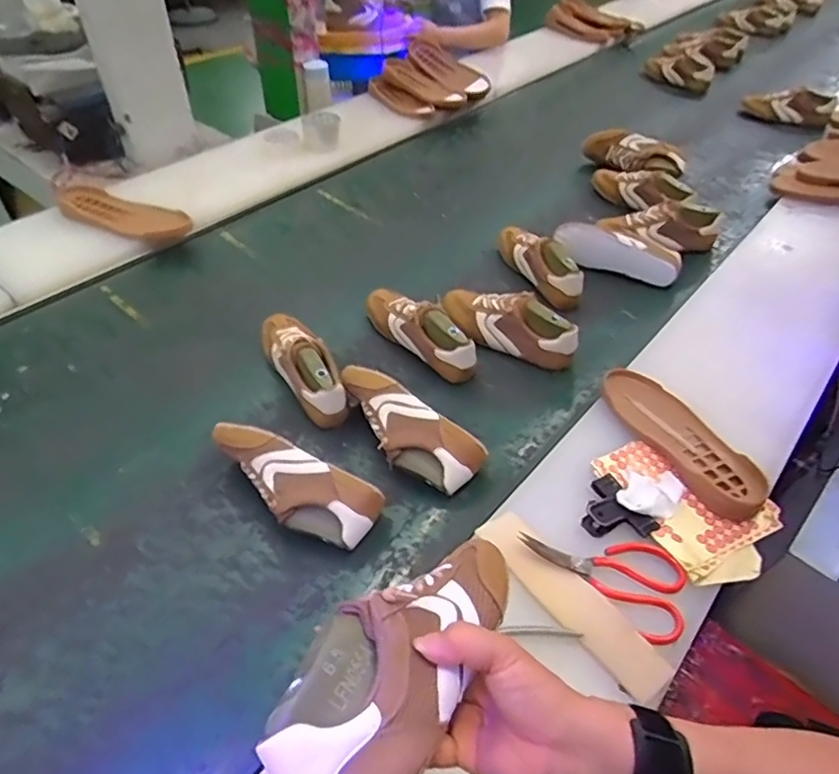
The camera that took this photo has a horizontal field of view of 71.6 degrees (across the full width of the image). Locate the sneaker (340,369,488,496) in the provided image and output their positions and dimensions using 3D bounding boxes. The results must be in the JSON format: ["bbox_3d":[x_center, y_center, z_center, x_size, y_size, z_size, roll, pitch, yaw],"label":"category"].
[{"bbox_3d":[-0.023,0.059,0.810,0.234,0.072,0.081,32,52,25],"label":"sneaker"}]

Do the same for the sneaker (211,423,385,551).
[{"bbox_3d":[-0.166,0.129,0.742,0.233,0.077,0.082,22,49,17],"label":"sneaker"}]

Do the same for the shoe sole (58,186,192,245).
[{"bbox_3d":[-0.599,-0.342,1.171,0.286,0.045,0.093,12,48,8],"label":"shoe sole"}]

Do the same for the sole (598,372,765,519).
[{"bbox_3d":[0.348,0.064,0.773,0.093,0.024,0.249,-21,51,-22],"label":"sole"}]

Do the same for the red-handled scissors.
[{"bbox_3d":[0.217,0.196,0.653,0.179,0.014,0.104,35,53,26],"label":"red-handled scissors"}]

